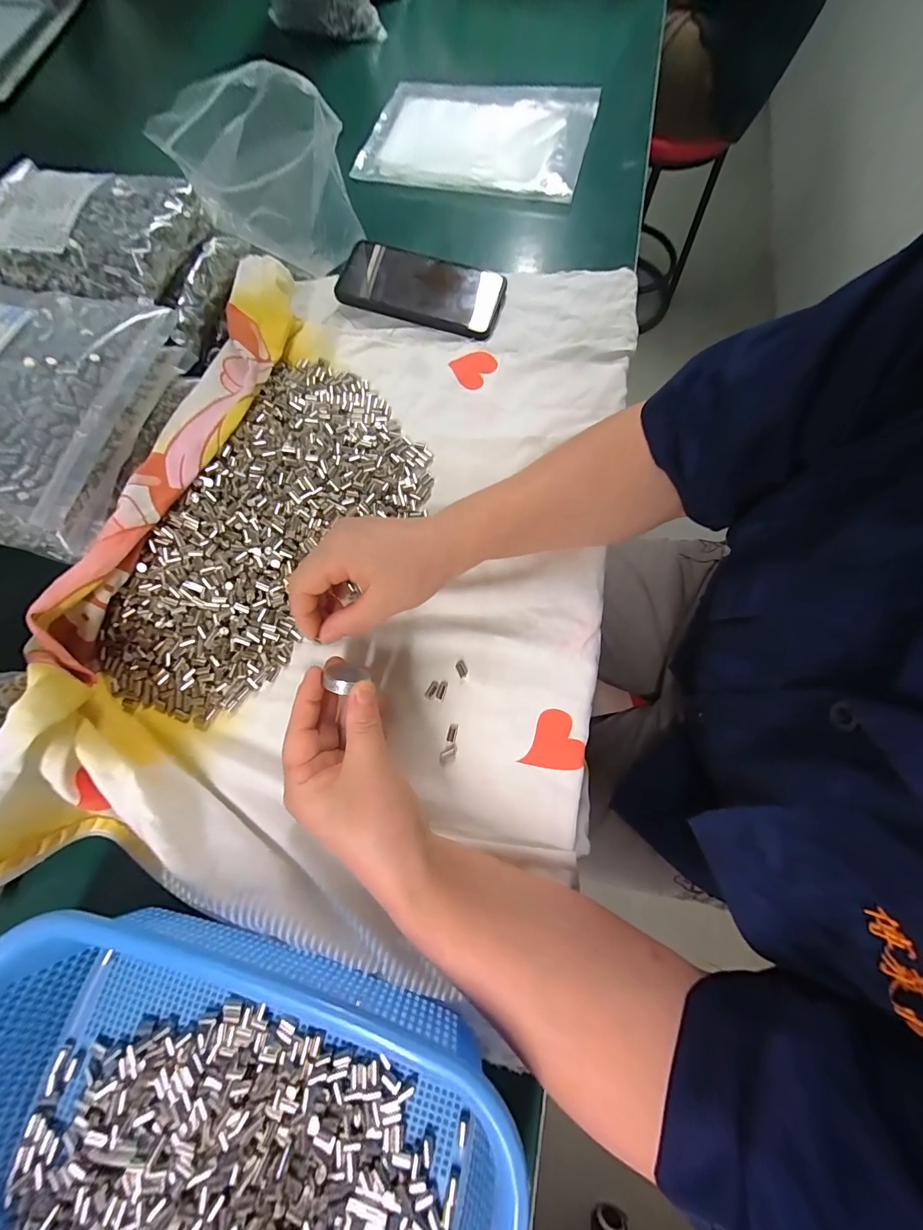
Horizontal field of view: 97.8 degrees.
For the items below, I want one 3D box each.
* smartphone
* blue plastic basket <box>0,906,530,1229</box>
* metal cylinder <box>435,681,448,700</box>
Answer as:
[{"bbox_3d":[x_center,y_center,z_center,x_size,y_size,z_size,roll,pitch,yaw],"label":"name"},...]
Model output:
[{"bbox_3d":[-0.039,-0.335,0.411,0.164,0.017,0.082,18,75,6],"label":"smartphone"},{"bbox_3d":[-0.118,0.283,0.199,0.293,0.075,0.206,15,75,5],"label":"blue plastic basket"},{"bbox_3d":[-0.015,0.057,0.303,0.006,0.004,0.014,17,73,4],"label":"metal cylinder"}]

